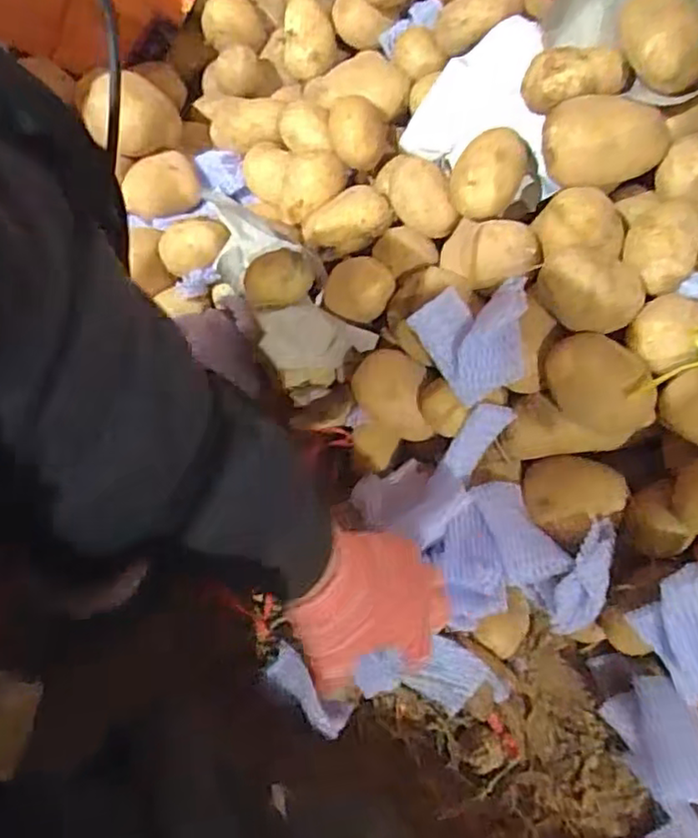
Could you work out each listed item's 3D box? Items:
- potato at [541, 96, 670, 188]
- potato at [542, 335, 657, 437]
[{"bbox_3d":[0.218,-0.236,0.572,0.100,0.054,0.050,3,67,0],"label":"potato"},{"bbox_3d":[0.208,-0.027,0.557,0.094,0.060,0.049,36,71,13],"label":"potato"}]

